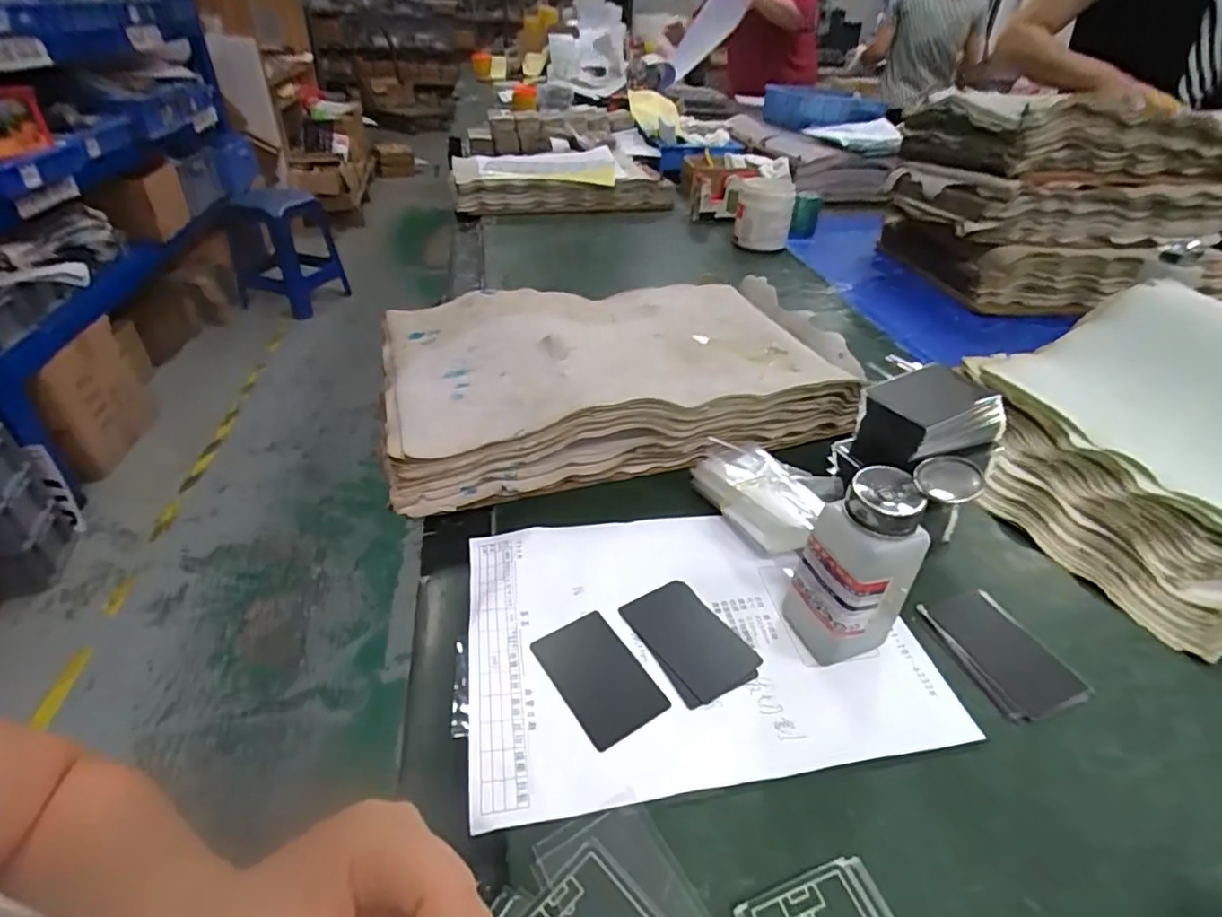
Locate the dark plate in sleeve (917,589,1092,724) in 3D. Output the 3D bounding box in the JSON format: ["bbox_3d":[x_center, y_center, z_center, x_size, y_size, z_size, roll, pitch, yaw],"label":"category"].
[{"bbox_3d":[0.265,0.130,0.408,0.066,0.008,0.095,-8,36,-12],"label":"dark plate in sleeve"}]

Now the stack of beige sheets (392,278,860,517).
[{"bbox_3d":[0.008,-0.090,0.608,0.441,0.092,0.250,-10,38,-16],"label":"stack of beige sheets"}]

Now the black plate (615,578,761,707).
[{"bbox_3d":[0.052,0.120,0.404,0.053,0.004,0.087,-24,44,-31],"label":"black plate"}]

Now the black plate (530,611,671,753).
[{"bbox_3d":[-0.008,0.136,0.375,0.053,0.004,0.083,-21,43,-28],"label":"black plate"}]

